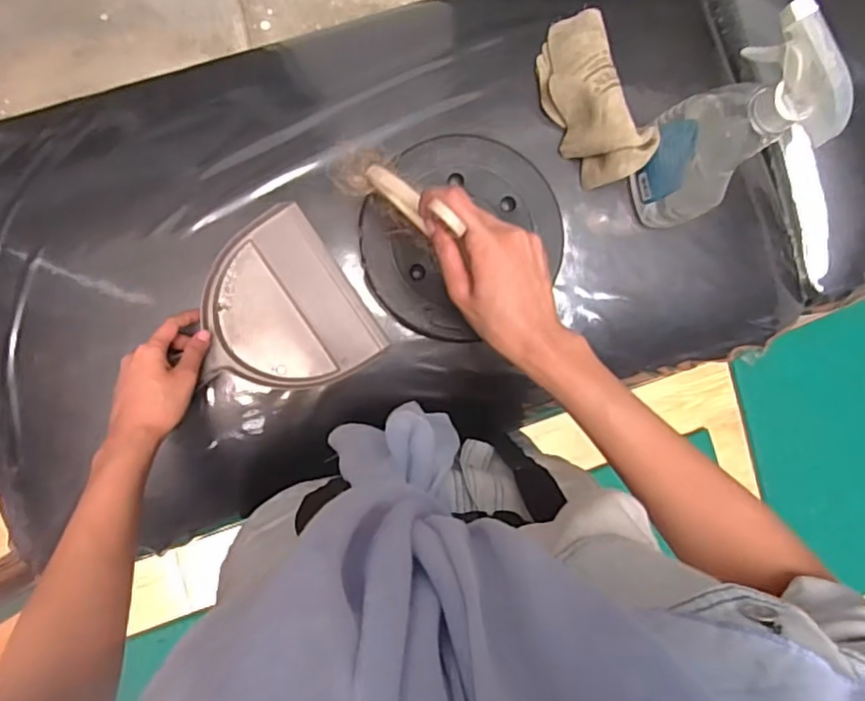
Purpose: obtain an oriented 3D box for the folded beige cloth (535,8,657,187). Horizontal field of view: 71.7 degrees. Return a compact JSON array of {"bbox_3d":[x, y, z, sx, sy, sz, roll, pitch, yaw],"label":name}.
[{"bbox_3d":[0.146,-0.237,0.562,0.071,0.065,0.177,-14,76,-10],"label":"folded beige cloth"}]

